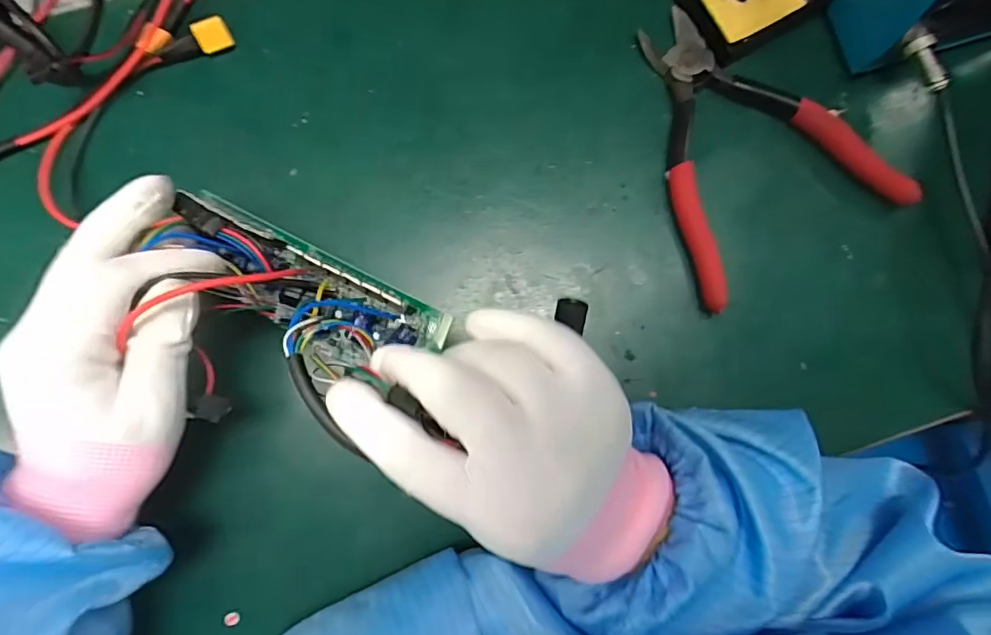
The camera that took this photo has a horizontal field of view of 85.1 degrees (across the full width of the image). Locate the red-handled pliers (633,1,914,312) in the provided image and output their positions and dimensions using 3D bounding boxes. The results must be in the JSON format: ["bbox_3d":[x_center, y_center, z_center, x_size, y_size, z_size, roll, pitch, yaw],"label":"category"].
[{"bbox_3d":[0.157,-0.109,0.315,0.134,0.025,0.170,-19,84,-4],"label":"red-handled pliers"}]

